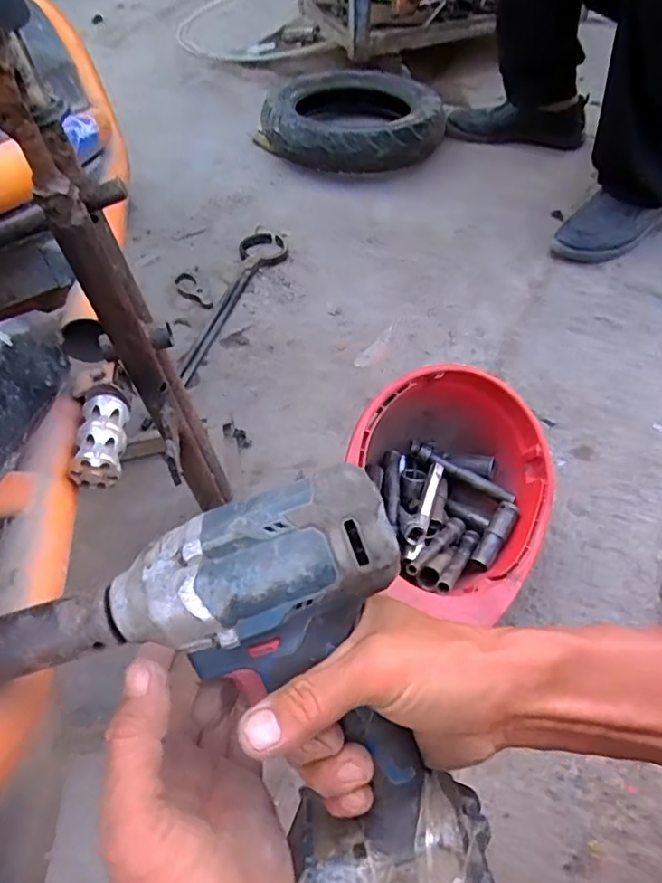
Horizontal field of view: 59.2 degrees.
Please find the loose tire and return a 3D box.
[{"bbox_3d":[0.031,-0.665,1.202,0.310,0.108,0.344,36,61,23],"label":"loose tire"}]

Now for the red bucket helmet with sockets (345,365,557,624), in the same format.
[{"bbox_3d":[0.120,0.065,0.618,0.207,0.155,0.267,21,56,14],"label":"red bucket helmet with sockets"}]

